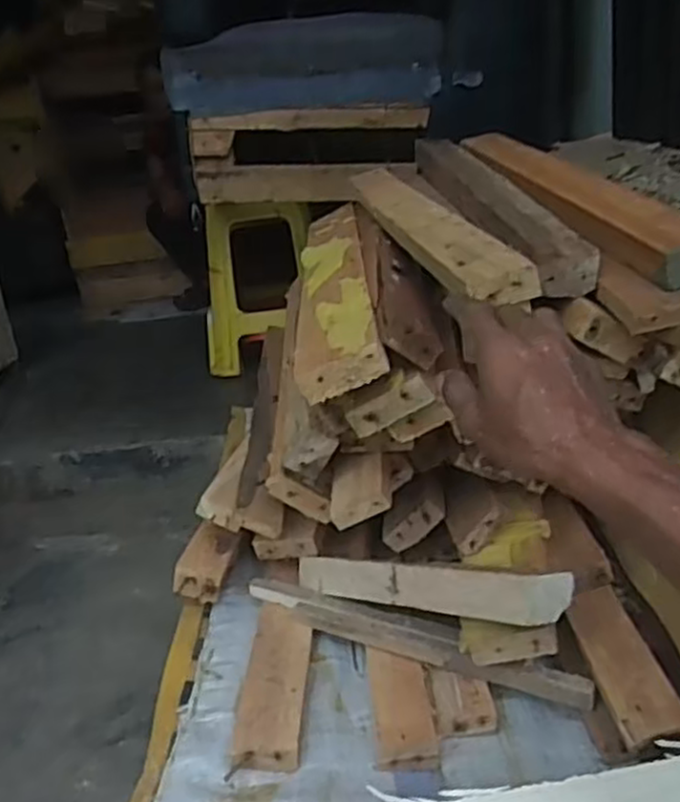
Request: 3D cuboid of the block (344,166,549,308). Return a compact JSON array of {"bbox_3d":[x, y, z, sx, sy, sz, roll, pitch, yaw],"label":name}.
[{"bbox_3d":[0.083,-0.207,0.839,0.061,0.030,0.569,-10,26,-6],"label":"block"}]

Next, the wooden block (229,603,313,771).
[{"bbox_3d":[-0.064,0.284,0.759,0.062,0.033,0.202,-6,20,5],"label":"wooden block"}]

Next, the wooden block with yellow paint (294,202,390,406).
[{"bbox_3d":[-0.004,-0.150,0.893,0.081,0.029,0.589,-25,24,10],"label":"wooden block with yellow paint"}]

